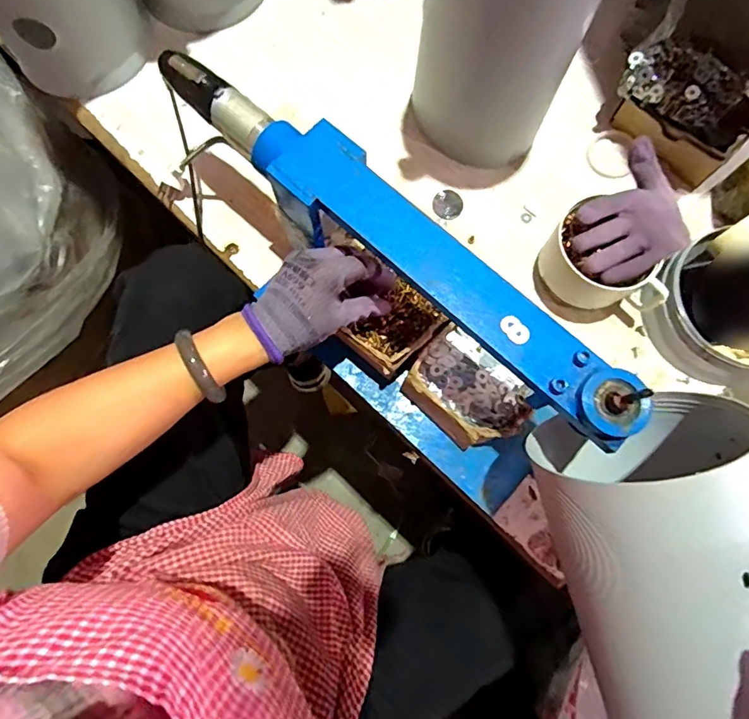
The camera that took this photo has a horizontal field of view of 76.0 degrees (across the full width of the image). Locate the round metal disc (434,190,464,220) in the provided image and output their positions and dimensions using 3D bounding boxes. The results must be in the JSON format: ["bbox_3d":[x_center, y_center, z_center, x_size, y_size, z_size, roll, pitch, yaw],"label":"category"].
[{"bbox_3d":[0.090,-0.189,0.584,0.035,0.007,0.036,0,78,0],"label":"round metal disc"}]

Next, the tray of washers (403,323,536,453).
[{"bbox_3d":[0.097,0.030,0.490,0.122,0.037,0.104,42,81,8],"label":"tray of washers"}]

